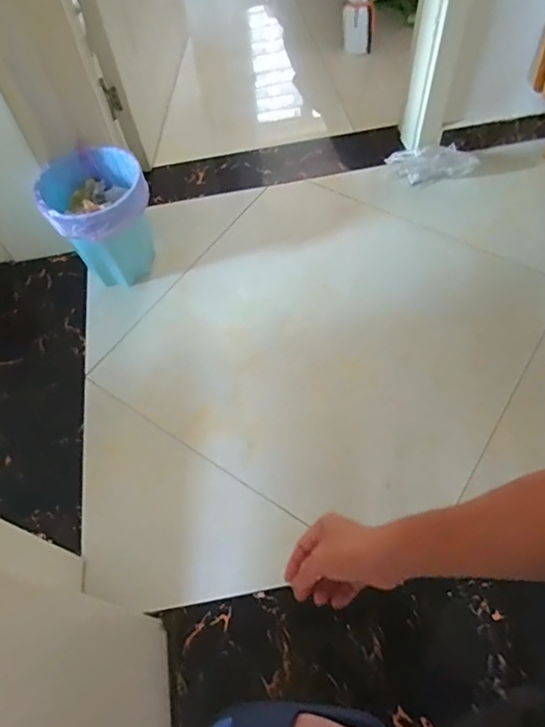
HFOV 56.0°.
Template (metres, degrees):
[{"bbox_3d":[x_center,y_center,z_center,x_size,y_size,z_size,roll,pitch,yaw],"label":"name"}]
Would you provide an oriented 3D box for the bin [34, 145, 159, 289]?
[{"bbox_3d":[-0.386,-0.330,1.197,0.216,0.250,0.211,-2,60,3],"label":"bin"}]

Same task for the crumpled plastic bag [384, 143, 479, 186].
[{"bbox_3d":[0.425,-0.534,1.375,0.228,0.085,0.067,0,60,4],"label":"crumpled plastic bag"}]

